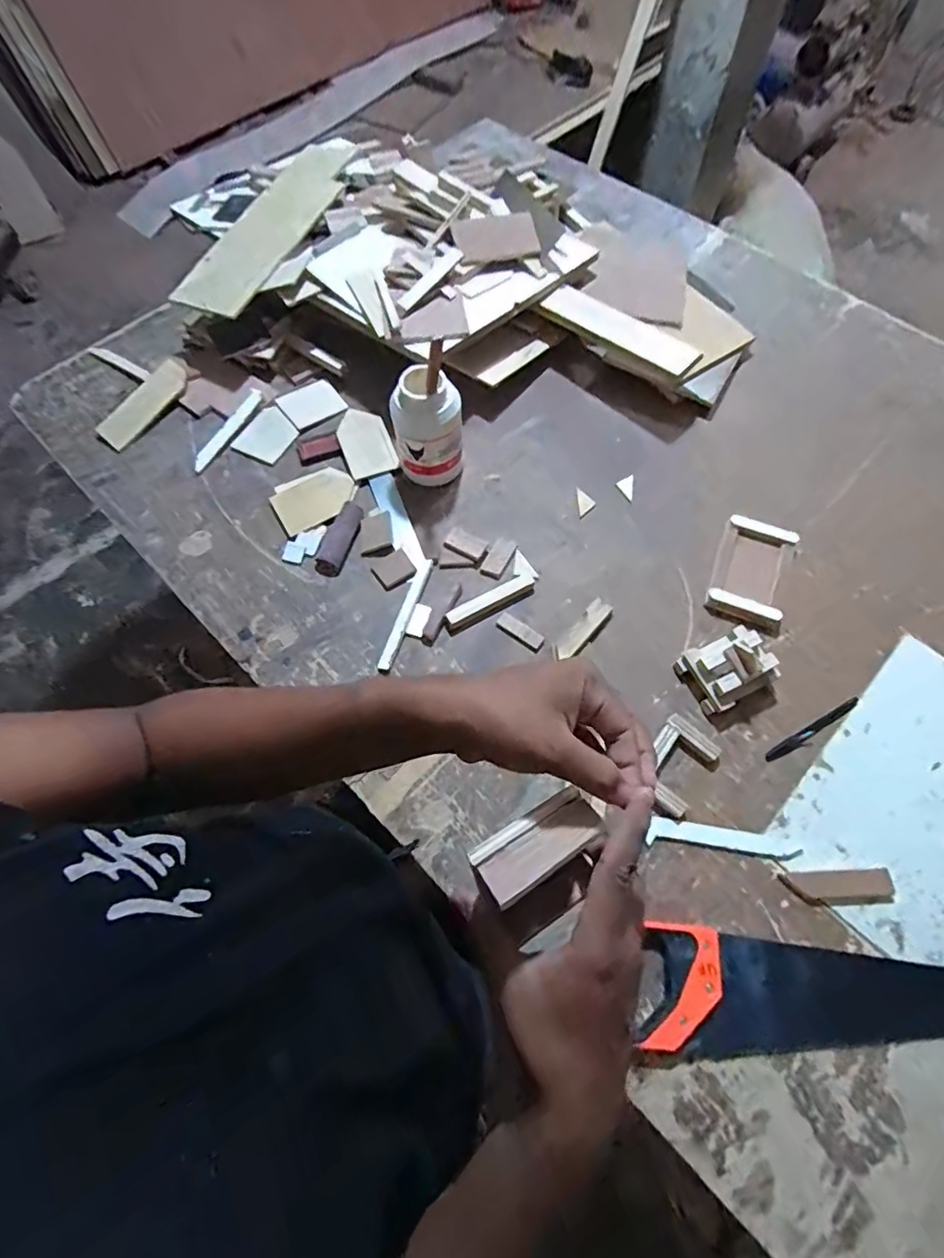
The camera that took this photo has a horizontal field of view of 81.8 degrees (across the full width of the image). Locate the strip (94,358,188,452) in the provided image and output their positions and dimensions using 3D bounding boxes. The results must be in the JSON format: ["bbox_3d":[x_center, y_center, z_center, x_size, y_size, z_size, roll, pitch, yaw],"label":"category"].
[{"bbox_3d":[-0.556,-0.382,0.923,0.068,0.017,0.173,41,83,6],"label":"strip"}]

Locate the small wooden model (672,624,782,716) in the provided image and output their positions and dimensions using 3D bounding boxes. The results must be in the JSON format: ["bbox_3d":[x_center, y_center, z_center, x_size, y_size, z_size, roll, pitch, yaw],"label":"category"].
[{"bbox_3d":[0.325,0.047,0.690,0.096,0.060,0.088,-26,68,-11],"label":"small wooden model"}]

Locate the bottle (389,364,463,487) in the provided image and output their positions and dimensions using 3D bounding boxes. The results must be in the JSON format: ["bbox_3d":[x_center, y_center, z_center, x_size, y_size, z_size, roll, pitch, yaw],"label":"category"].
[{"bbox_3d":[-0.064,-0.289,0.788,0.097,0.157,0.080,-17,67,-7],"label":"bottle"}]

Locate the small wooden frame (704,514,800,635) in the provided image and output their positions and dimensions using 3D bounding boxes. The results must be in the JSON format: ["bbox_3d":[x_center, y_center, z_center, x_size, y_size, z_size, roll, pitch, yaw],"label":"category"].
[{"bbox_3d":[0.392,-0.078,0.766,0.096,0.033,0.158,19,67,9],"label":"small wooden frame"}]

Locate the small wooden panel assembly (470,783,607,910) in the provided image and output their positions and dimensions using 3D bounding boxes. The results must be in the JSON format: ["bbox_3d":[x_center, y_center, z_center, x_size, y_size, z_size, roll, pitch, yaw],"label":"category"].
[{"bbox_3d":[0.038,0.120,0.305,0.073,0.012,0.033,-30,69,-12],"label":"small wooden panel assembly"}]

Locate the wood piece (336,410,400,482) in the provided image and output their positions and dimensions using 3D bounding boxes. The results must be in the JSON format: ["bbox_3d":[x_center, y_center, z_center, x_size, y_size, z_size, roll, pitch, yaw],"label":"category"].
[{"bbox_3d":[-0.172,-0.300,0.874,0.078,0.022,0.132,-21,67,-8],"label":"wood piece"}]

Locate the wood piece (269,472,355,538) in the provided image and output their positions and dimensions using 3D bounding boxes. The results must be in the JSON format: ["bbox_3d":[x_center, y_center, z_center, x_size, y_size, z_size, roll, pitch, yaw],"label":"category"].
[{"bbox_3d":[-0.241,-0.200,0.837,0.122,0.007,0.090,-30,65,-8],"label":"wood piece"}]

